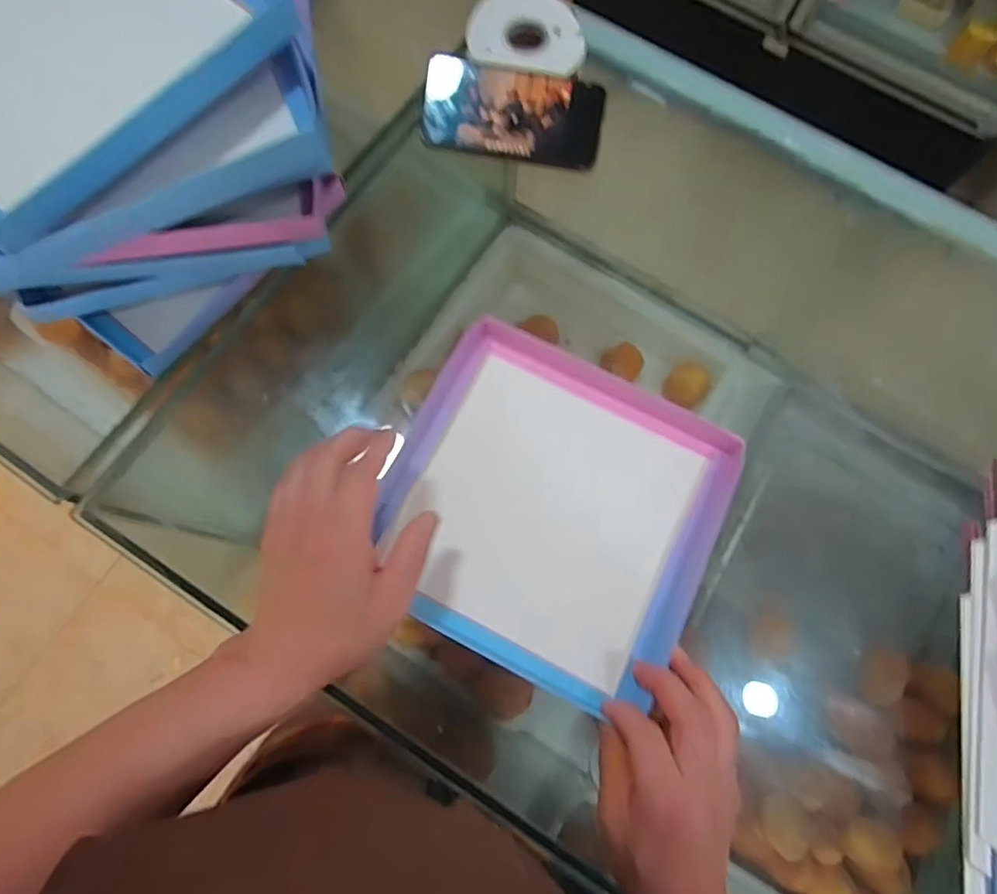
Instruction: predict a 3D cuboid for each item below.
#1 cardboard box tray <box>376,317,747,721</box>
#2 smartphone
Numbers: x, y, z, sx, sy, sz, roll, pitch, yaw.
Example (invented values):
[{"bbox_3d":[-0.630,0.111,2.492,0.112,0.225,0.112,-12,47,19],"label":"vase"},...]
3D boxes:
[{"bbox_3d":[0.042,0.044,0.426,0.237,0.026,0.233,25,76,4],"label":"cardboard box tray"},{"bbox_3d":[0.012,-0.297,0.512,0.159,0.013,0.074,11,100,-1],"label":"smartphone"}]

